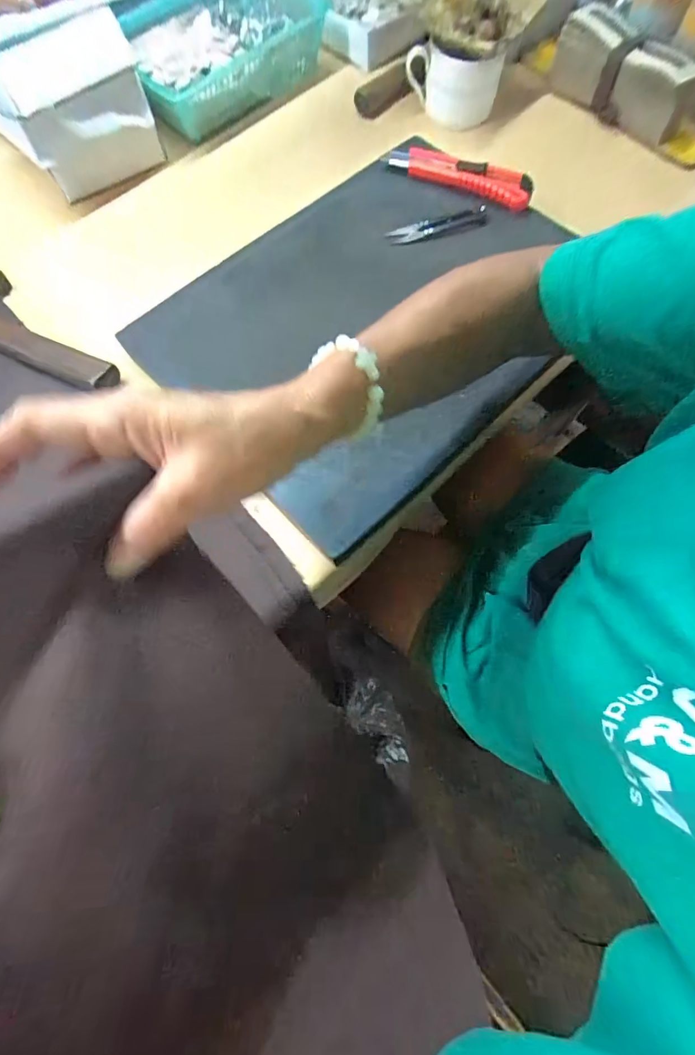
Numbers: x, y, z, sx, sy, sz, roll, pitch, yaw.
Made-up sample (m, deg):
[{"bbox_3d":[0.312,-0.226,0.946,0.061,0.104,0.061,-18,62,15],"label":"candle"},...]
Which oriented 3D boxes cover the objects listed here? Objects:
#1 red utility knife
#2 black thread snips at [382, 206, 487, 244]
[{"bbox_3d":[0.110,-0.358,0.448,0.155,0.023,0.029,26,73,10],"label":"red utility knife"},{"bbox_3d":[0.089,-0.298,0.440,0.096,0.004,0.022,-14,85,1],"label":"black thread snips"}]

